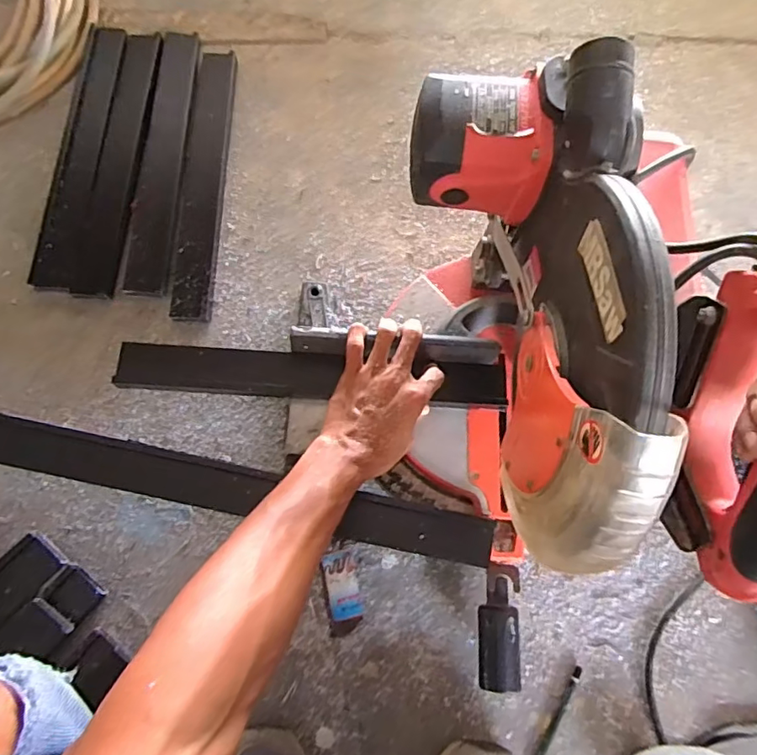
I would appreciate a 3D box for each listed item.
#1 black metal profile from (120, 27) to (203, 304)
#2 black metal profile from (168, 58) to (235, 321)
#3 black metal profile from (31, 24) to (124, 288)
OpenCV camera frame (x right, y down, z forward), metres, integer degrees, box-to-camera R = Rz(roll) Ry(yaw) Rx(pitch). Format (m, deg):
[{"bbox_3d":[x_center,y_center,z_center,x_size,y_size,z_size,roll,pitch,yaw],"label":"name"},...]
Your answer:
[{"bbox_3d":[-0.276,-0.284,0.718,0.053,0.011,0.386,2,75,-1],"label":"black metal profile"},{"bbox_3d":[-0.219,-0.251,0.708,0.047,0.016,0.382,2,75,-2],"label":"black metal profile"},{"bbox_3d":[-0.383,-0.292,0.711,0.053,0.016,0.394,3,75,-1],"label":"black metal profile"}]

